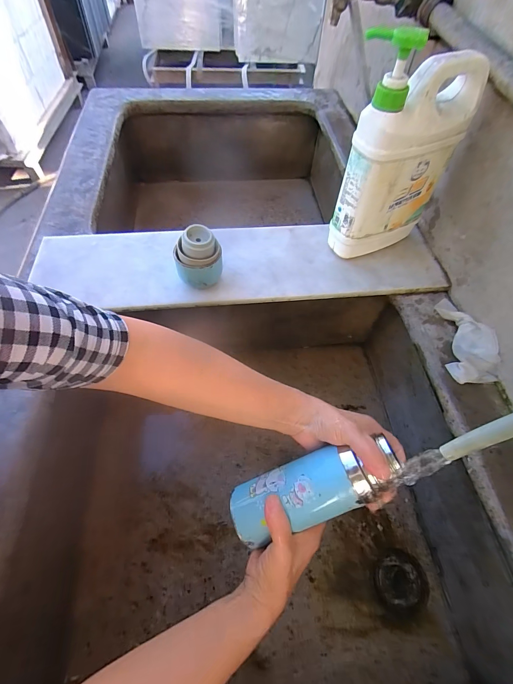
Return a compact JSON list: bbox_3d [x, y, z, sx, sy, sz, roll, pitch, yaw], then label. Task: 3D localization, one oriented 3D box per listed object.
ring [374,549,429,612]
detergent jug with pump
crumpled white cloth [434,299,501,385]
[{"bbox_3d":[0.210,0.349,0.457,0.074,0.005,0.067,-12,59,-9],"label":"ring"},{"bbox_3d":[0.180,-0.228,0.405,0.140,0.247,0.066,-25,62,-16],"label":"detergent jug with pump"},{"bbox_3d":[0.274,-0.005,0.413,0.056,0.037,0.124,2,58,-1],"label":"crumpled white cloth"}]

